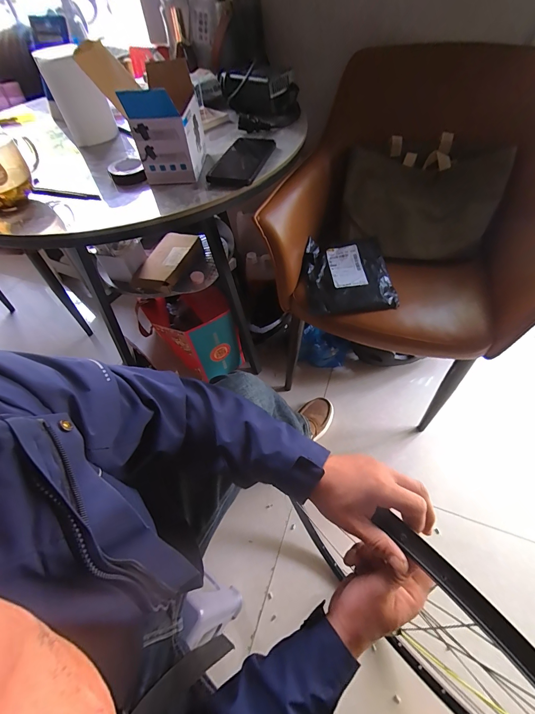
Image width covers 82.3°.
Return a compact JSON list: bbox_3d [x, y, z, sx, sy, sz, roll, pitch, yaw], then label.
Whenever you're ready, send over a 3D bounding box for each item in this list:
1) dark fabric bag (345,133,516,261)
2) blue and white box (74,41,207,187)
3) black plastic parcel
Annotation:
[{"bbox_3d":[0.366,-0.381,0.747,0.334,0.055,0.271,7,98,12],"label":"dark fabric bag"},{"bbox_3d":[-0.177,-0.379,0.482,0.134,0.152,0.150,-10,55,-3],"label":"blue and white box"},{"bbox_3d":[0.184,-0.192,0.721,0.198,0.039,0.212,-5,55,0],"label":"black plastic parcel"}]

